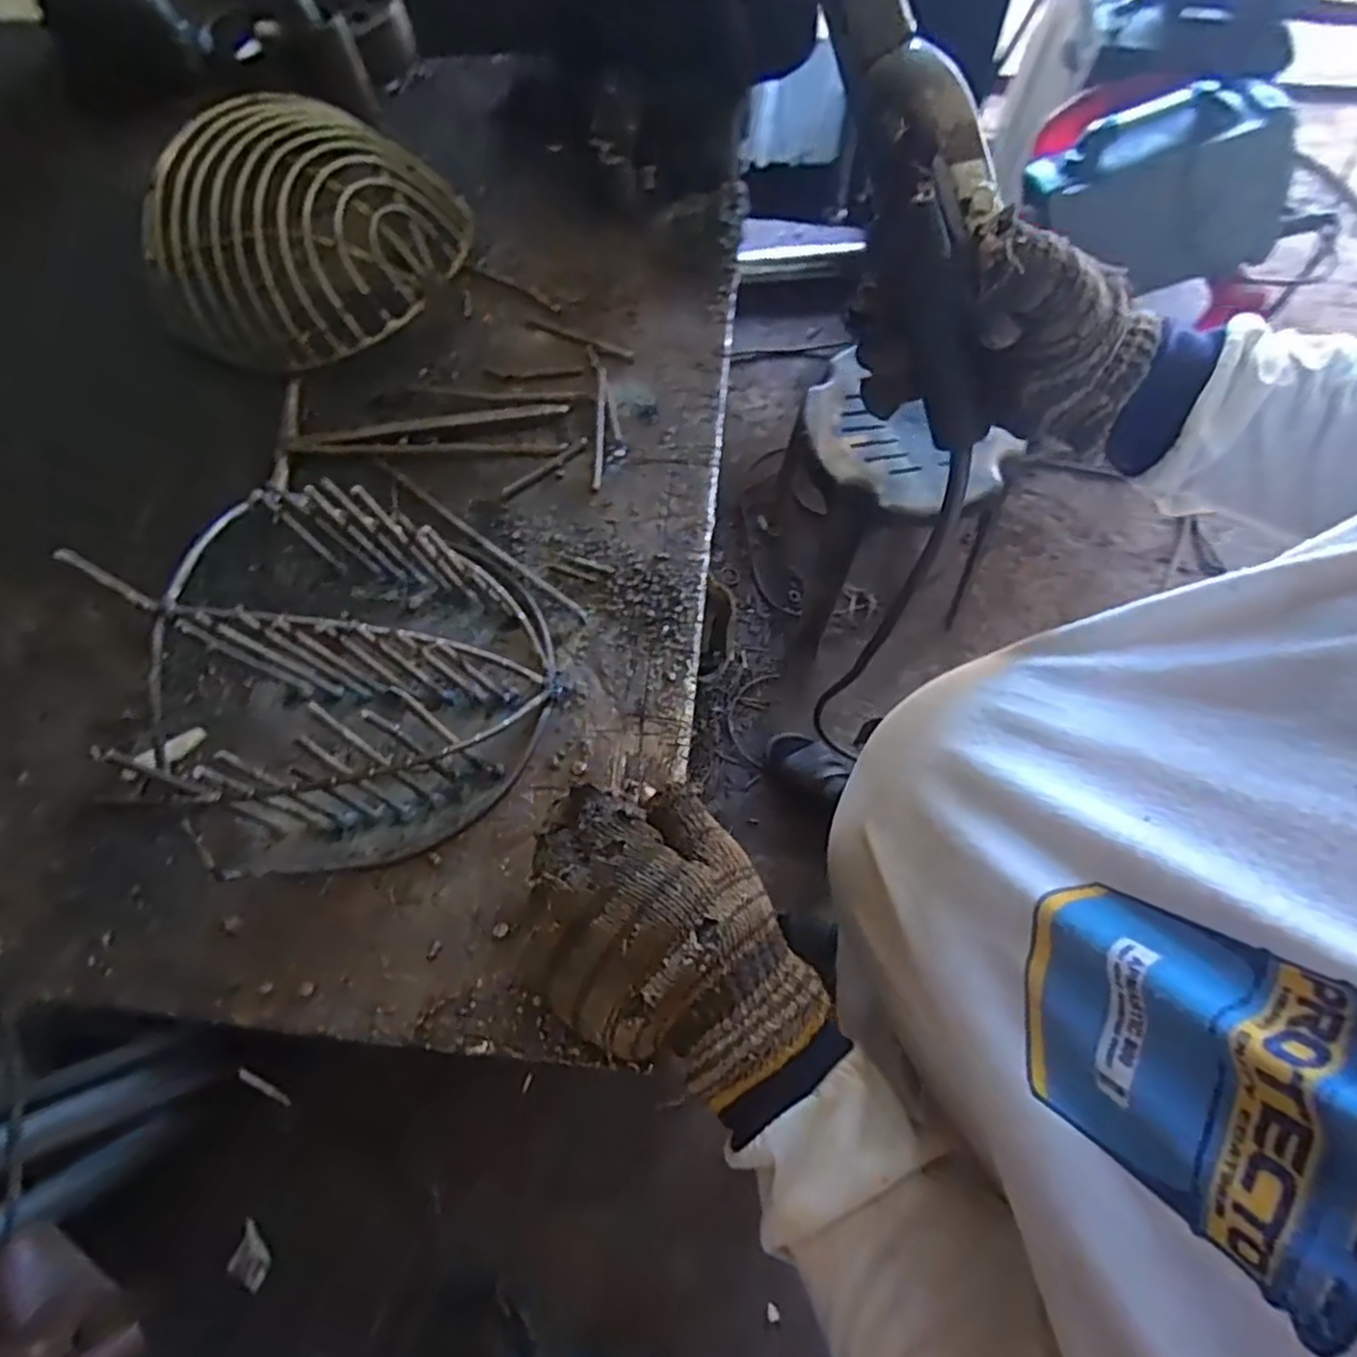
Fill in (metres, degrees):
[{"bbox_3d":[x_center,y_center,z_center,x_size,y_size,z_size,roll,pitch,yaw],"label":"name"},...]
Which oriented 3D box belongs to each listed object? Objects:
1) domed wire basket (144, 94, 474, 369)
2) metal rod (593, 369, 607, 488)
[{"bbox_3d":[-0.280,-0.350,0.558,0.203,0.102,0.206,-1,70,3],"label":"domed wire basket"},{"bbox_3d":[-0.058,-0.189,0.542,0.007,0.005,0.104,0,70,3],"label":"metal rod"}]

